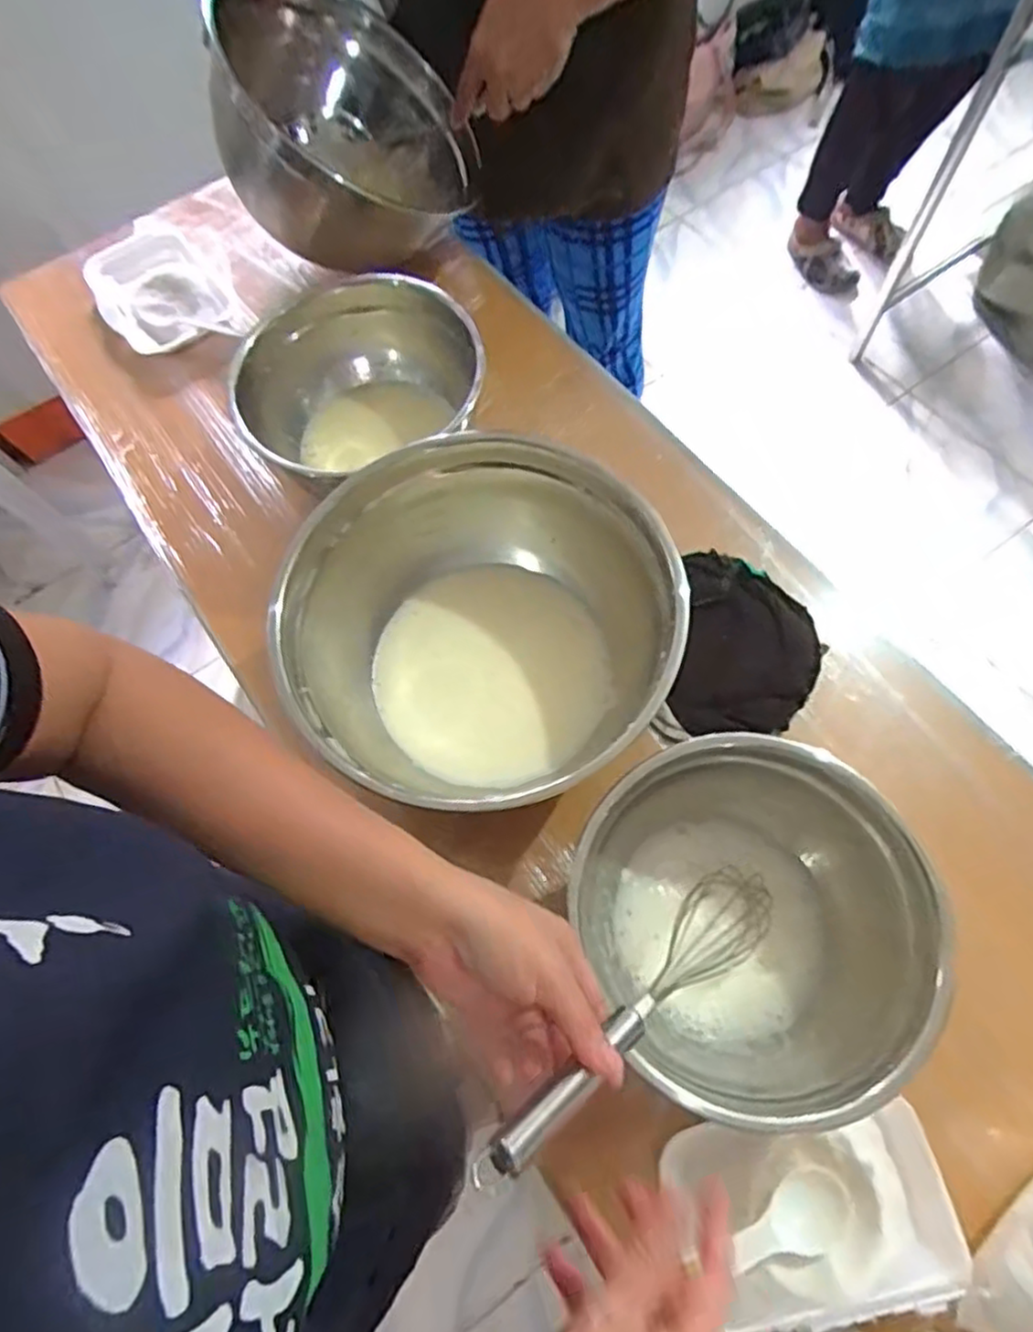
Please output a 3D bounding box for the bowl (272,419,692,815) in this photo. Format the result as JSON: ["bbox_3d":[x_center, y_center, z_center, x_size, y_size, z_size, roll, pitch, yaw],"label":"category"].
[{"bbox_3d":[-0.025,-0.013,0.543,0.269,0.170,0.268,-1,67,2],"label":"bowl"}]

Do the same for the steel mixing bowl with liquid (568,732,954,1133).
[{"bbox_3d":[0.152,0.168,0.459,0.206,0.121,0.207,4,67,5],"label":"steel mixing bowl with liquid"}]

